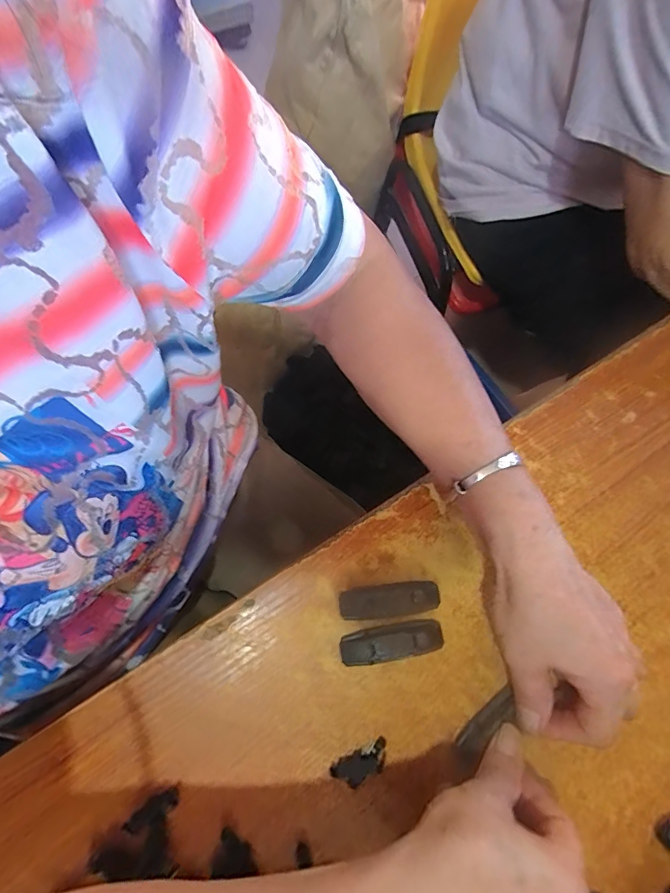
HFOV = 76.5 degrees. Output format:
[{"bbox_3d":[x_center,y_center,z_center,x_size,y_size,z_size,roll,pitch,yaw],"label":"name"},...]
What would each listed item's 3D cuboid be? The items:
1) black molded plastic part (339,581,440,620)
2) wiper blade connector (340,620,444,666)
[{"bbox_3d":[0.040,0.112,0.309,0.072,0.022,0.022,-6,72,-4],"label":"black molded plastic part"},{"bbox_3d":[0.040,0.138,0.300,0.073,0.021,0.022,-11,72,-5],"label":"wiper blade connector"}]

